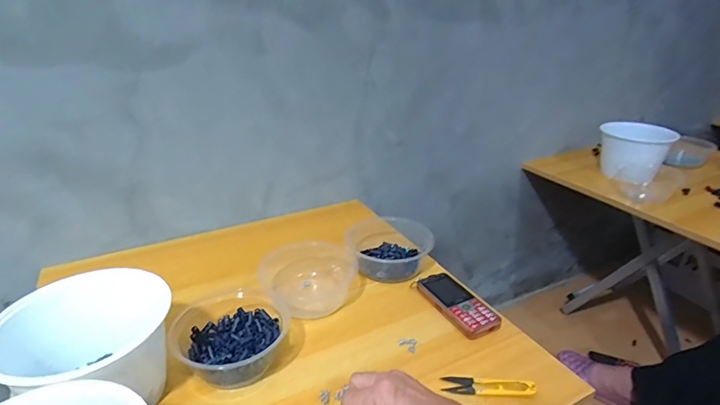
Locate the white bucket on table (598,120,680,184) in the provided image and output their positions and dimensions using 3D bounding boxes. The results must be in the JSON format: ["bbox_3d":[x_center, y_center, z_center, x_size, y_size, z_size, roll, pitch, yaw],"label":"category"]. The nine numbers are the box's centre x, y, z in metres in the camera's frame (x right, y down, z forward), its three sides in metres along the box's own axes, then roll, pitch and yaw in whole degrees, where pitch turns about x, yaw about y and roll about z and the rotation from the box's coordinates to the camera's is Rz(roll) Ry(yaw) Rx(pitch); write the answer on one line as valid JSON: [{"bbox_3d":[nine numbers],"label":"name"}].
[{"bbox_3d":[0.660,-0.121,1.025,0.151,0.113,0.127,10,27,18],"label":"white bucket on table"}]

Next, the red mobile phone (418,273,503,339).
[{"bbox_3d":[0.141,0.145,0.623,0.058,0.021,0.134,-12,28,-25],"label":"red mobile phone"}]

